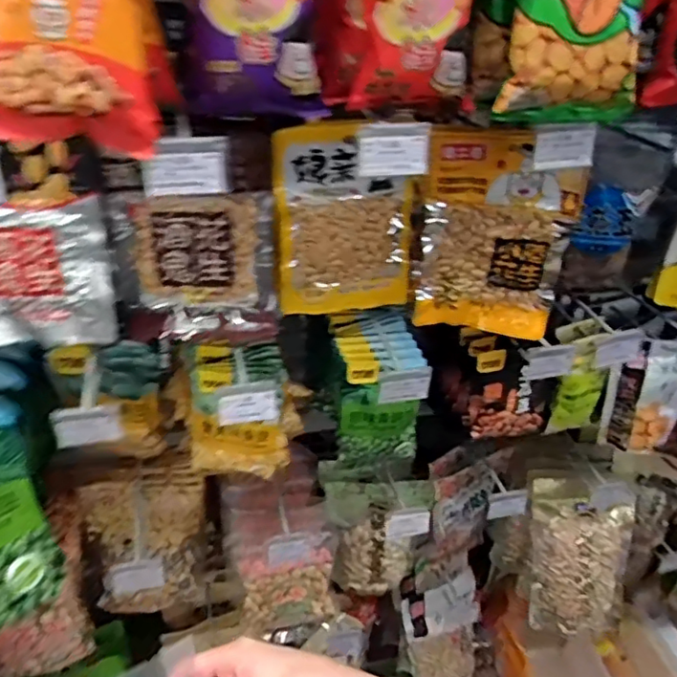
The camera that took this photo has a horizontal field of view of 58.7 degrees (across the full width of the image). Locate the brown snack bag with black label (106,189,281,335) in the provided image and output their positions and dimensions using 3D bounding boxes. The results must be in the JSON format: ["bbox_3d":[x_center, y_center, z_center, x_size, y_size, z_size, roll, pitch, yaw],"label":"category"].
[{"bbox_3d":[-0.154,-0.087,0.653,0.170,0.134,0.047,-2,37,-8],"label":"brown snack bag with black label"}]

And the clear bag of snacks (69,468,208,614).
[{"bbox_3d":[-0.297,0.316,0.940,0.182,0.200,0.114,-4,38,-10],"label":"clear bag of snacks"}]

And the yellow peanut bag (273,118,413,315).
[{"bbox_3d":[0.009,-0.128,0.673,0.157,0.217,0.028,-9,39,-16],"label":"yellow peanut bag"}]

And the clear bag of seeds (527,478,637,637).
[{"bbox_3d":[0.395,0.344,0.964,0.164,0.248,0.052,-1,0,-1],"label":"clear bag of seeds"}]

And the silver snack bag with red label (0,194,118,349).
[{"bbox_3d":[-0.316,-0.062,0.611,0.163,0.141,0.048,-4,37,-10],"label":"silver snack bag with red label"}]

